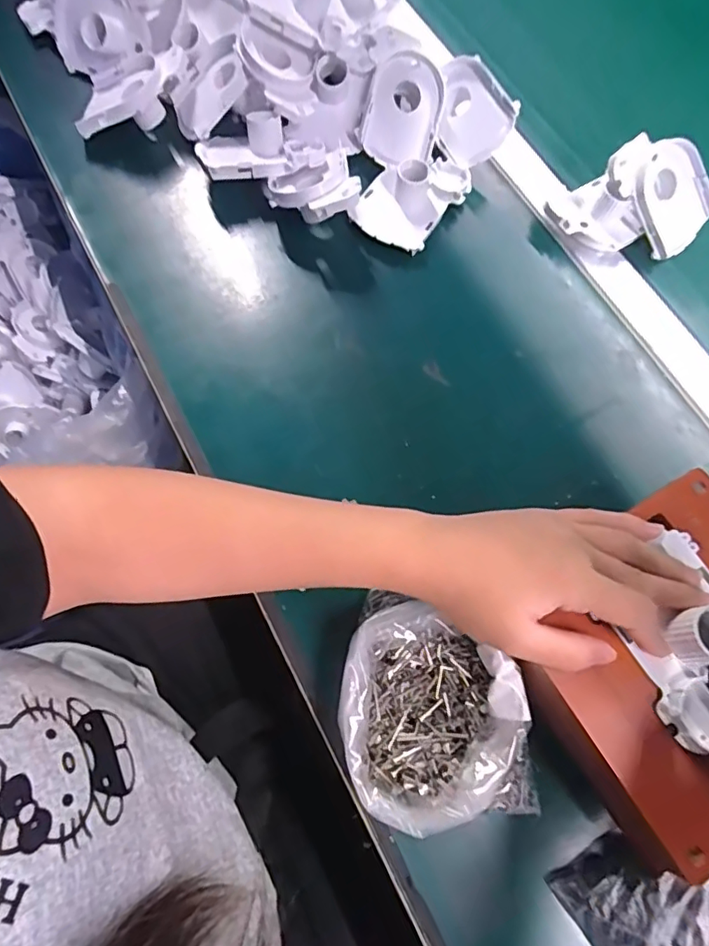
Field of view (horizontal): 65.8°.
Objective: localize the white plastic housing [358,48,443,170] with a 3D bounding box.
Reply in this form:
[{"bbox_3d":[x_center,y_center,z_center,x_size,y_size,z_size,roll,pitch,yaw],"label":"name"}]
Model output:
[{"bbox_3d":[0.042,-0.310,0.472,0.062,0.020,0.086,13,98,-7],"label":"white plastic housing"}]

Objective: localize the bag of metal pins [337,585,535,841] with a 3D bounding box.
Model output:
[{"bbox_3d":[0.043,0.136,0.310,0.101,0.047,0.130,-14,71,-6],"label":"bag of metal pins"}]

